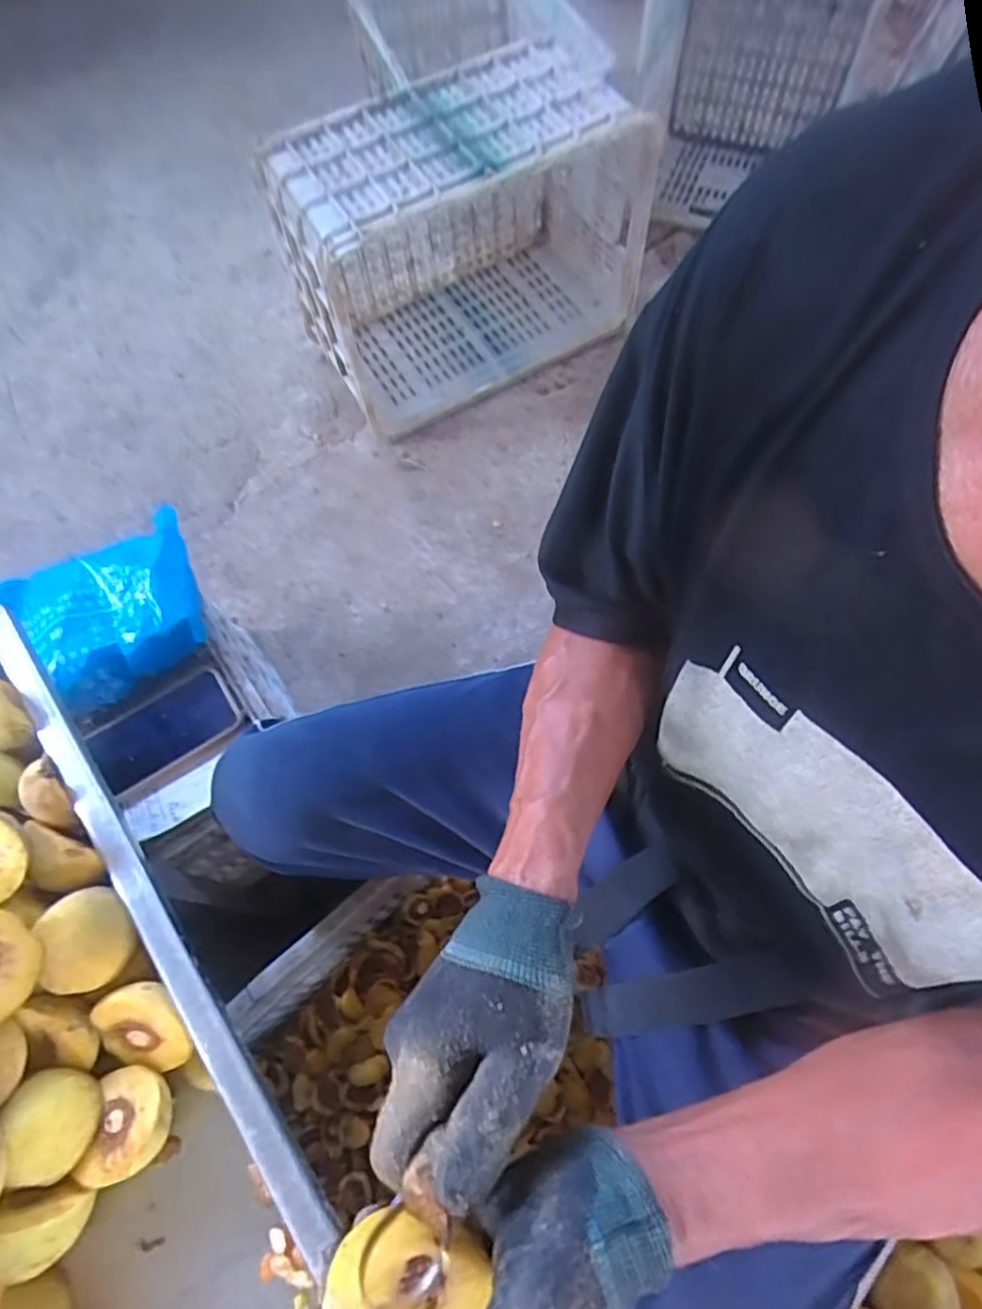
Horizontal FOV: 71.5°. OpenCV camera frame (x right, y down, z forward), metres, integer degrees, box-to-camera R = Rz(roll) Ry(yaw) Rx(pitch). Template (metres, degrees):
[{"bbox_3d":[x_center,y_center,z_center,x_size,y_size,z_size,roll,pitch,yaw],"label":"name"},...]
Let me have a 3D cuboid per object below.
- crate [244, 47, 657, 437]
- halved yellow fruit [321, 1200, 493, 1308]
[{"bbox_3d":[-0.035,-0.683,1.109,0.572,0.395,0.310,-32,69,-11],"label":"crate"},{"bbox_3d":[-0.033,0.245,0.259,0.057,0.040,0.057,-10,22,4],"label":"halved yellow fruit"}]

